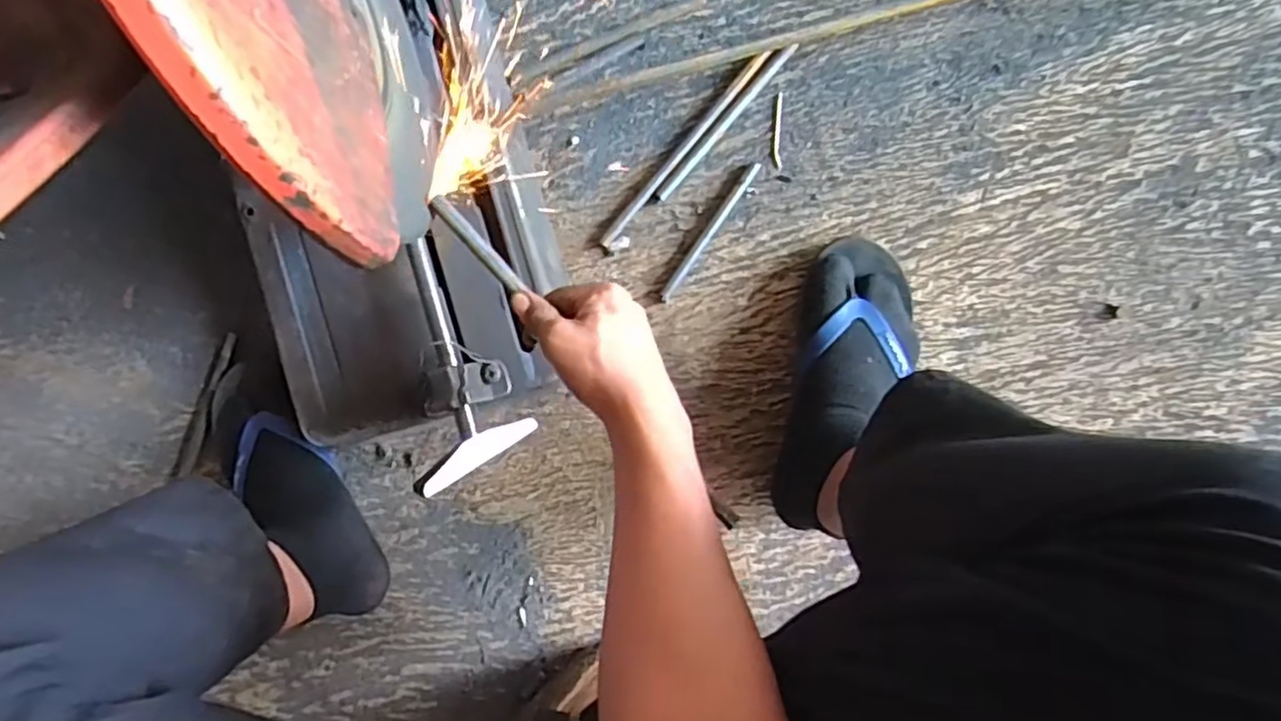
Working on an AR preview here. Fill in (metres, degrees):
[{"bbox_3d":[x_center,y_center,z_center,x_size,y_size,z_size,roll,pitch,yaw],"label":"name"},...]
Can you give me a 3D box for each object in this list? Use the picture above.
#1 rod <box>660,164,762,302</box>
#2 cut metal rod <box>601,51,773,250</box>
[{"bbox_3d":[0.066,-0.121,0.651,0.011,0.008,0.151,36,95,5],"label":"rod"},{"bbox_3d":[0.041,-0.199,0.650,0.013,0.007,0.233,40,96,5],"label":"cut metal rod"}]

